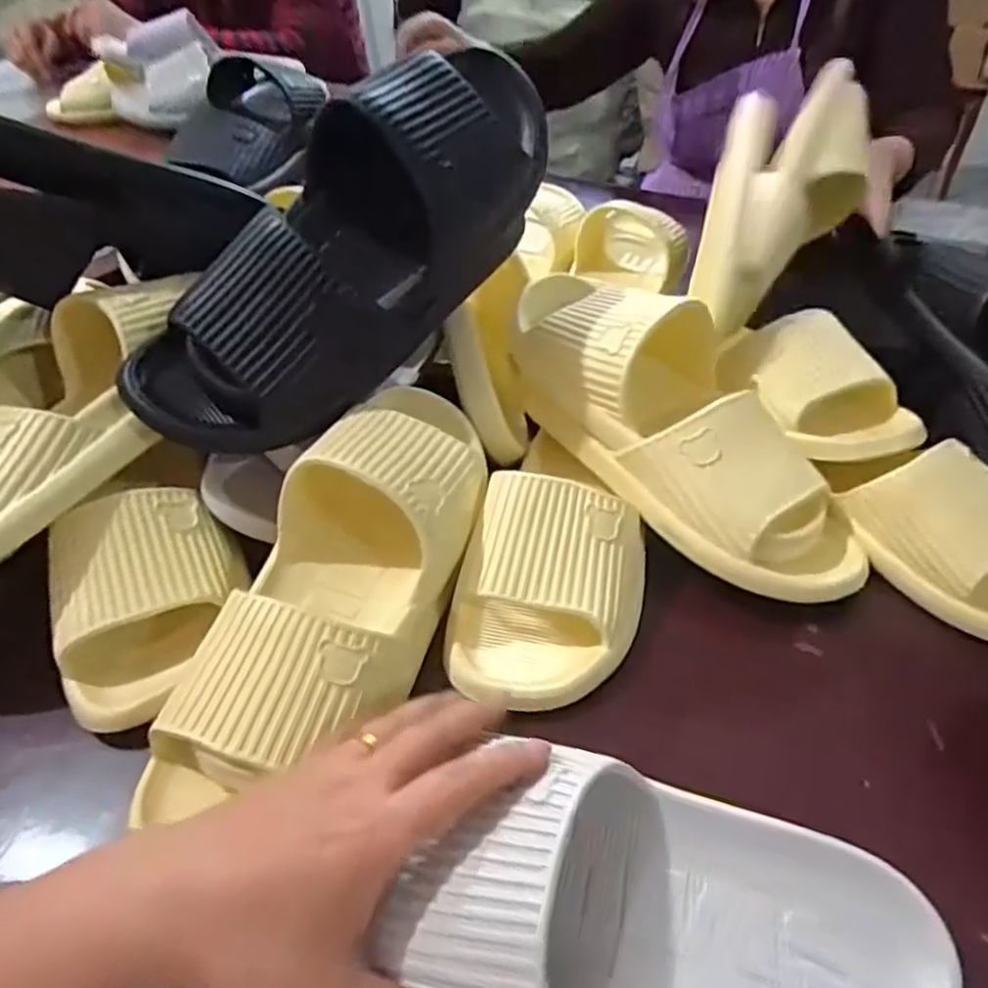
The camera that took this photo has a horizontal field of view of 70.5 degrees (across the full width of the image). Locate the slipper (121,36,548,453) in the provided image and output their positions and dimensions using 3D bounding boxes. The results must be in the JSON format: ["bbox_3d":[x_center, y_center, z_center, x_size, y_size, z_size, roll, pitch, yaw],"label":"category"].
[{"bbox_3d":[-0.084,-0.148,0.427,0.312,0.125,0.092,-48,54,-6],"label":"slipper"}]

